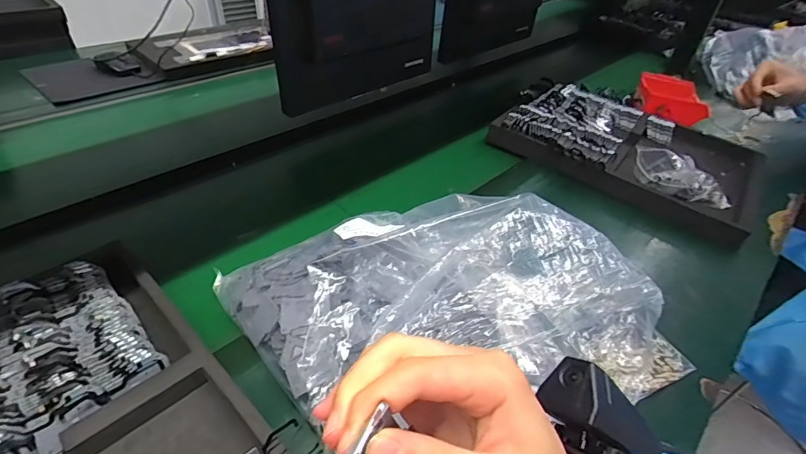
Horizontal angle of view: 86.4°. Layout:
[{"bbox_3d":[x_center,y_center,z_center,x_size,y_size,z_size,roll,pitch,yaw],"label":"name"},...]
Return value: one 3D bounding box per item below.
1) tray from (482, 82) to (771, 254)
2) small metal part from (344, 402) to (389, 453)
[{"bbox_3d":[0.428,-0.159,0.808,0.429,0.072,0.351,28,45,26],"label":"tray"},{"bbox_3d":[-0.013,0.072,0.144,0.005,0.004,0.024,26,62,24],"label":"small metal part"}]

